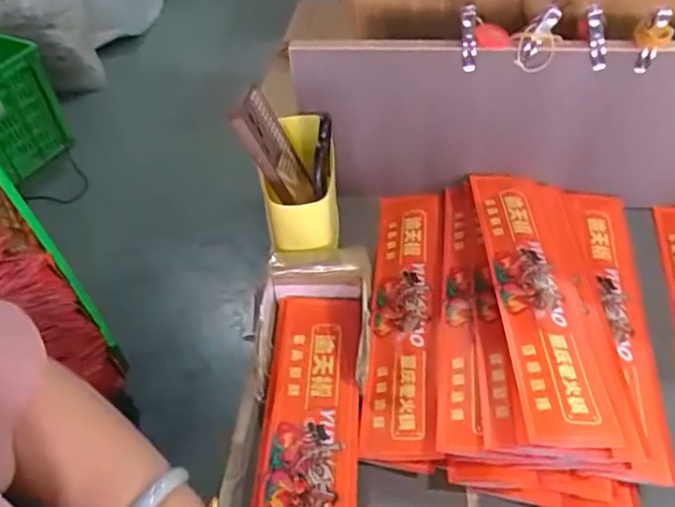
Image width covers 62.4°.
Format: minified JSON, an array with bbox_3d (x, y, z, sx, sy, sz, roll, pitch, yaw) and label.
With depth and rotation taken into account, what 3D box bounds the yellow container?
[{"bbox_3d":[-0.038,-0.078,0.593,0.071,0.070,0.153,-5,47,1],"label":"yellow container"}]

